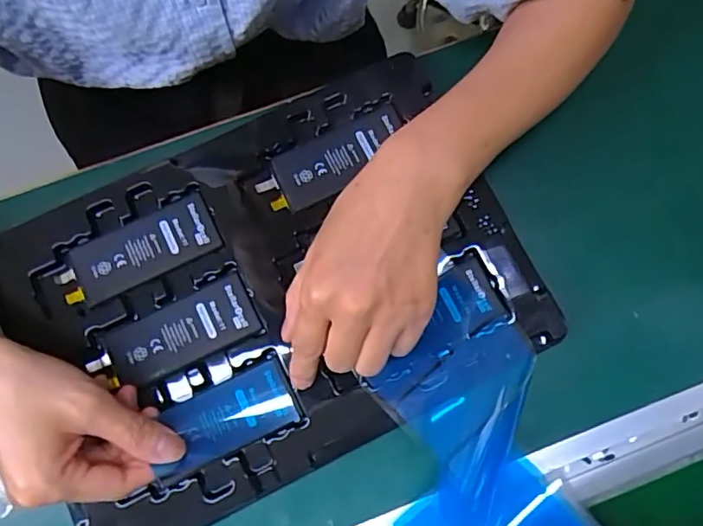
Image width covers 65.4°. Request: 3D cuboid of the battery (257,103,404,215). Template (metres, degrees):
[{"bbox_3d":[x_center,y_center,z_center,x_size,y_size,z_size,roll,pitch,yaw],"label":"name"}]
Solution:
[{"bbox_3d":[-0.012,-0.072,0.383,0.107,0.005,0.040,-28,81,-6],"label":"battery"}]

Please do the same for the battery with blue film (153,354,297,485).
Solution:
[{"bbox_3d":[-0.083,0.099,0.348,0.093,0.006,0.042,-24,81,-5],"label":"battery with blue film"}]

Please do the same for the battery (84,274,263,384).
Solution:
[{"bbox_3d":[-0.116,0.046,0.358,0.107,0.004,0.043,-24,81,-5],"label":"battery"}]

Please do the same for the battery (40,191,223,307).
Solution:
[{"bbox_3d":[-0.145,-0.008,0.368,0.108,0.004,0.042,-26,81,-5],"label":"battery"}]

